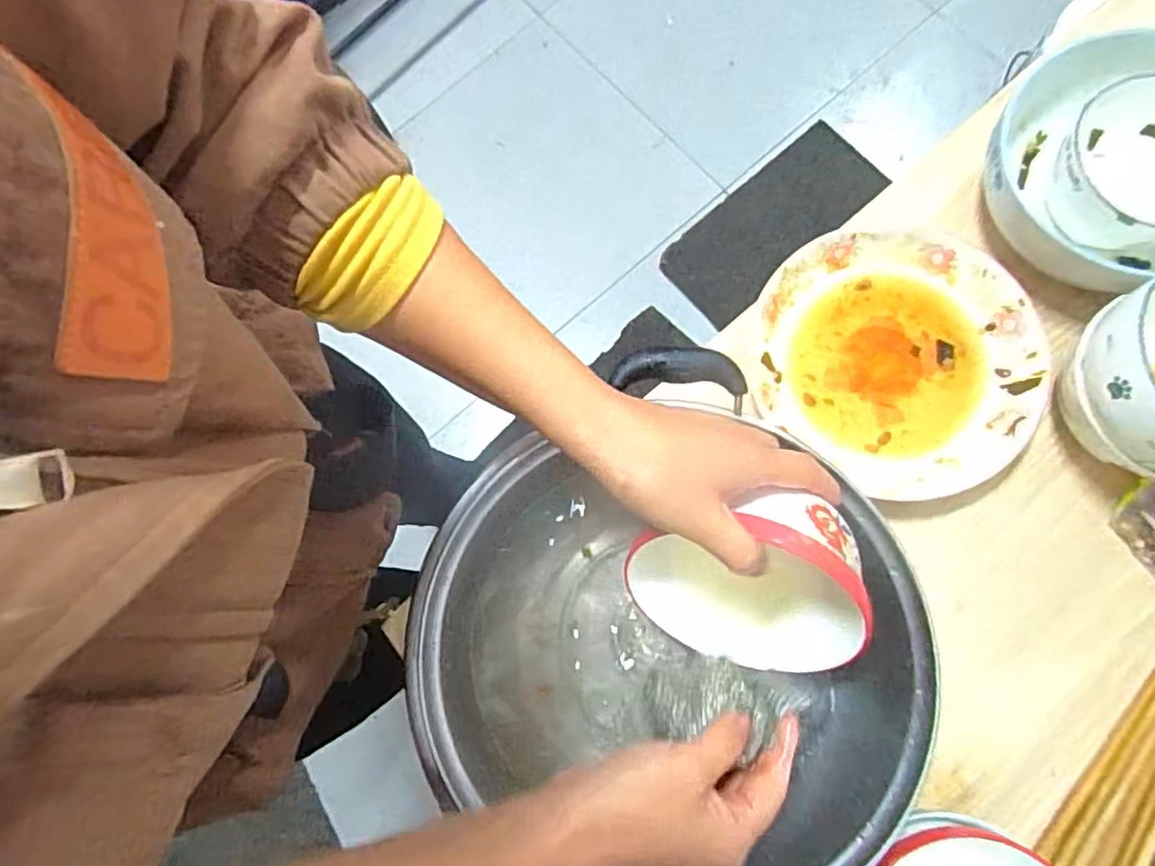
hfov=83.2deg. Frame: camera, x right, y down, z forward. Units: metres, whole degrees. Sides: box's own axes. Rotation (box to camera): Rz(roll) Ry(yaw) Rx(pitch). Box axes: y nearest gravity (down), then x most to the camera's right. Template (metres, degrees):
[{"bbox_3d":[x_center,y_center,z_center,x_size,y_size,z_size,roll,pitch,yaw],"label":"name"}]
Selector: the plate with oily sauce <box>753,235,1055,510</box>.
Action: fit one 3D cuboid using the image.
[{"bbox_3d":[0.233,-0.056,0.477,0.195,0.031,0.186,-1,79,5],"label":"plate with oily sauce"}]

